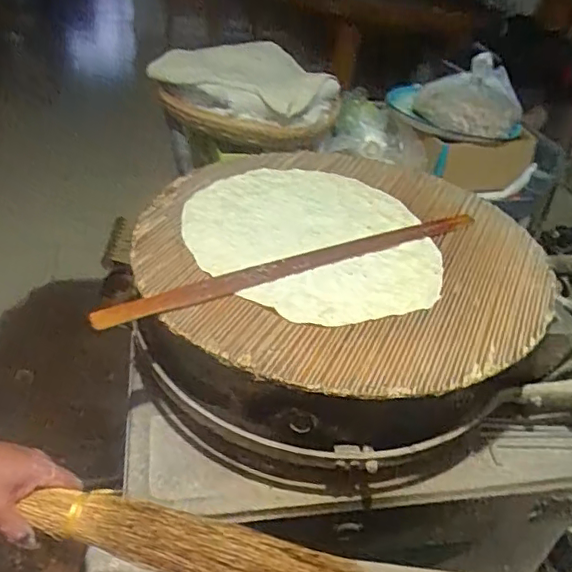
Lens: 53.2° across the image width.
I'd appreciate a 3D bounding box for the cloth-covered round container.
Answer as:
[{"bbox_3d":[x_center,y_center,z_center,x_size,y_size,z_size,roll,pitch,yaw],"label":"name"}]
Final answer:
[{"bbox_3d":[-0.071,-0.455,1.324,0.359,0.108,0.335,4,38,-3],"label":"cloth-covered round container"}]

